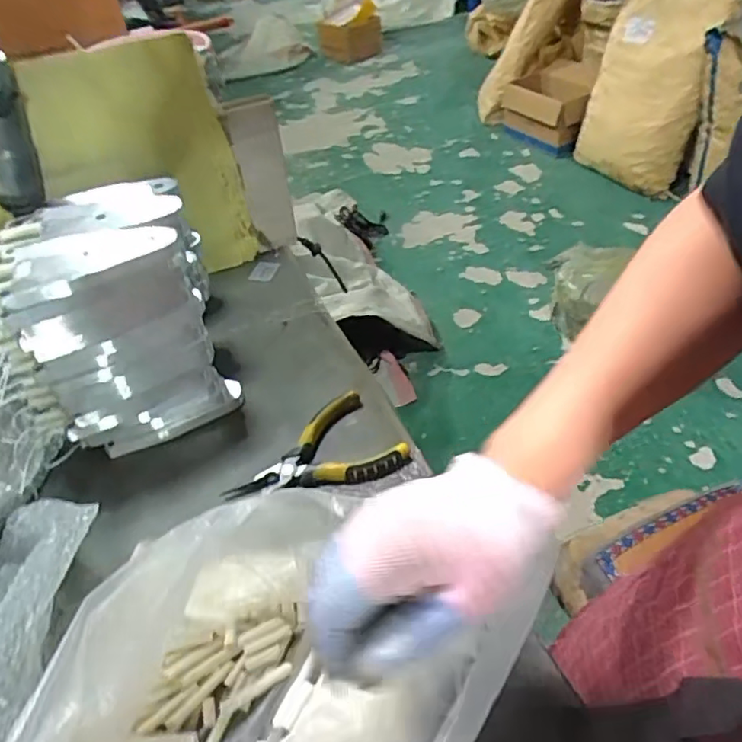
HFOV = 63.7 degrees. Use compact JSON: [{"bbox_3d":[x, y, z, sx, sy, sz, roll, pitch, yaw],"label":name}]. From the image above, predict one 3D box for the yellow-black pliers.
[{"bbox_3d":[-0.049,0.080,0.516,0.144,0.019,0.090,-28,48,-21],"label":"yellow-black pliers"}]

